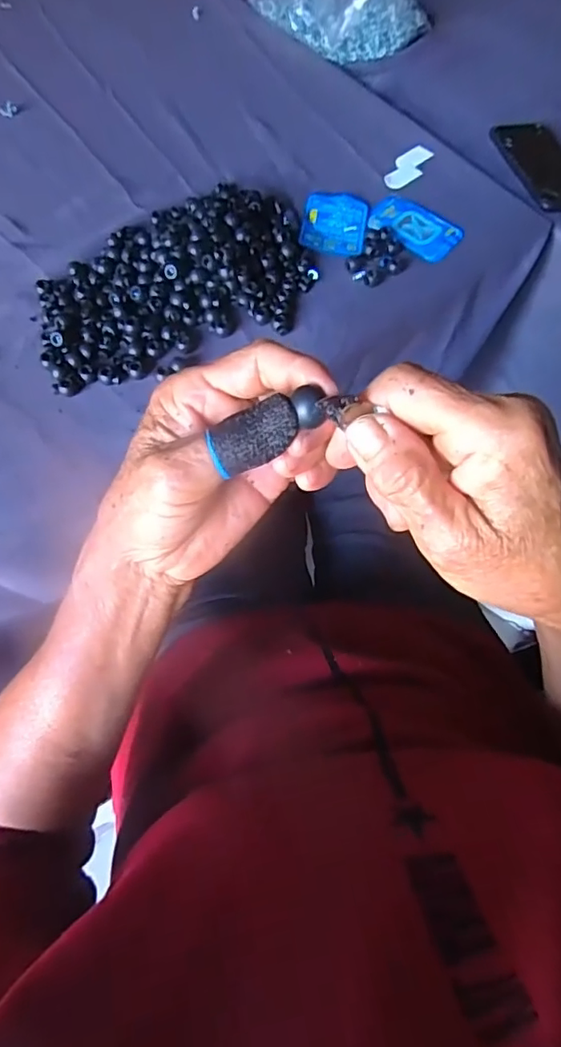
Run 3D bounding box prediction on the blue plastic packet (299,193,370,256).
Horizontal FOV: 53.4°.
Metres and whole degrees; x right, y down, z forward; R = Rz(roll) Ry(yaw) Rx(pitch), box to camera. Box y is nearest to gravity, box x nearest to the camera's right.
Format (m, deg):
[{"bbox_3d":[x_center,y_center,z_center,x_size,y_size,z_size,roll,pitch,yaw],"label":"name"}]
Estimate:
[{"bbox_3d":[0.057,-0.314,0.584,0.067,0.006,0.096,8,63,0],"label":"blue plastic packet"}]

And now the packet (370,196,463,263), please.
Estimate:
[{"bbox_3d":[0.142,-0.317,0.594,0.097,0.006,0.068,37,66,14],"label":"packet"}]

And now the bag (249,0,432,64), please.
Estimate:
[{"bbox_3d":[0.087,-0.710,0.737,0.250,0.095,0.135,5,63,-1],"label":"bag"}]

